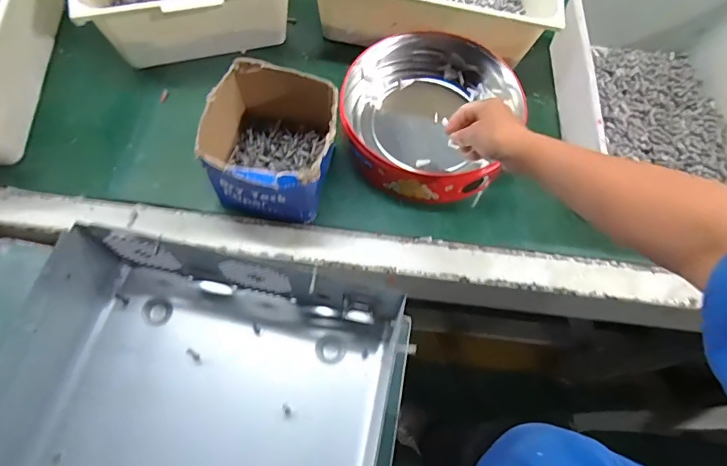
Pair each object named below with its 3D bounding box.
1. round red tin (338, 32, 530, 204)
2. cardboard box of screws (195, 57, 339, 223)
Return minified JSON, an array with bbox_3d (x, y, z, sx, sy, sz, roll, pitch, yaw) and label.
[{"bbox_3d":[0.099,-0.179,0.613,0.248,0.061,0.266,1,66,-3],"label":"round red tin"},{"bbox_3d":[-0.108,-0.104,0.525,0.143,0.112,0.152,9,66,0],"label":"cardboard box of screws"}]

